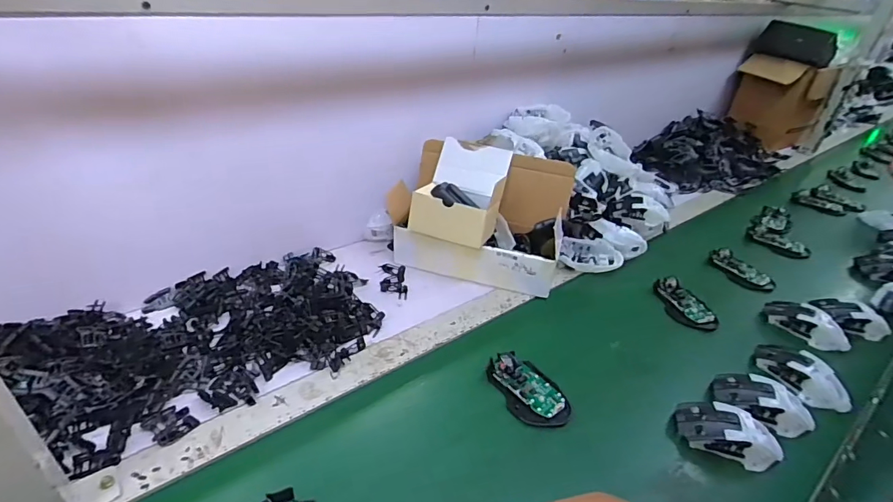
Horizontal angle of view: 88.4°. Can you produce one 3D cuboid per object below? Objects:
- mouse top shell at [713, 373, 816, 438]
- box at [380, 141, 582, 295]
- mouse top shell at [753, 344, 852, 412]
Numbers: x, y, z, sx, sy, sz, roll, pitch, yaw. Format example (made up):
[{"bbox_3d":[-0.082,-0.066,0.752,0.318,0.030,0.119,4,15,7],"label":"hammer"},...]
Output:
[{"bbox_3d":[0.397,0.183,0.571,0.116,0.033,0.056,20,35,21],"label":"mouse top shell"},{"bbox_3d":[0.057,-0.057,0.756,0.258,0.178,0.143,14,34,12],"label":"box"},{"bbox_3d":[0.476,0.163,0.616,0.068,0.030,0.114,-13,38,-28],"label":"mouse top shell"}]

